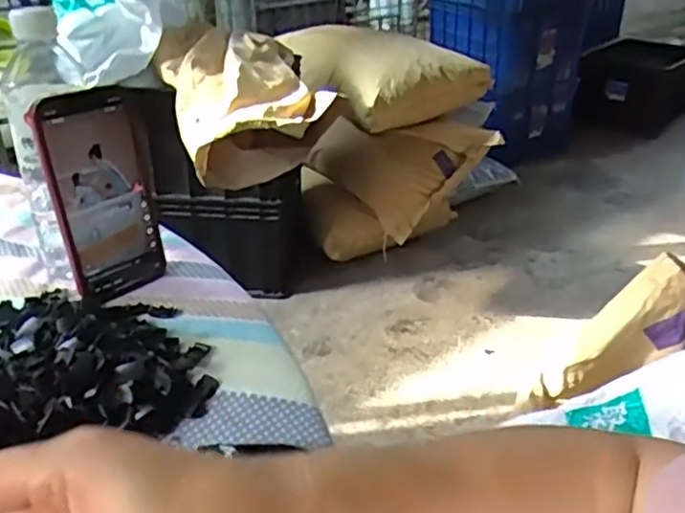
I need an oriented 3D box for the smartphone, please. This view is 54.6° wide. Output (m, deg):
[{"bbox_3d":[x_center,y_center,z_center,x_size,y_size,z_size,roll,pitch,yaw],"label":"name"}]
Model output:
[{"bbox_3d":[-0.186,-0.049,0.515,0.010,0.153,0.076,14,30,43],"label":"smartphone"}]

